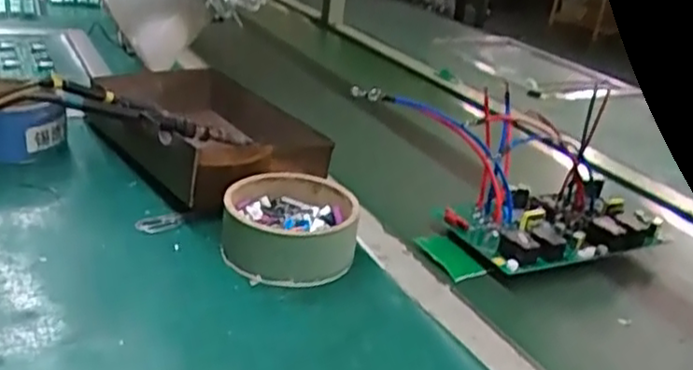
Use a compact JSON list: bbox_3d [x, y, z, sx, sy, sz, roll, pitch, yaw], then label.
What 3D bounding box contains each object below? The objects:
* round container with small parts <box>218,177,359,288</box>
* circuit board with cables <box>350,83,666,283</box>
[{"bbox_3d":[-0.051,0.039,0.628,0.117,0.054,0.120,7,23,-3],"label":"round container with small parts"},{"bbox_3d":[0.179,-0.007,0.707,0.295,0.134,0.173,-7,27,-31],"label":"circuit board with cables"}]

